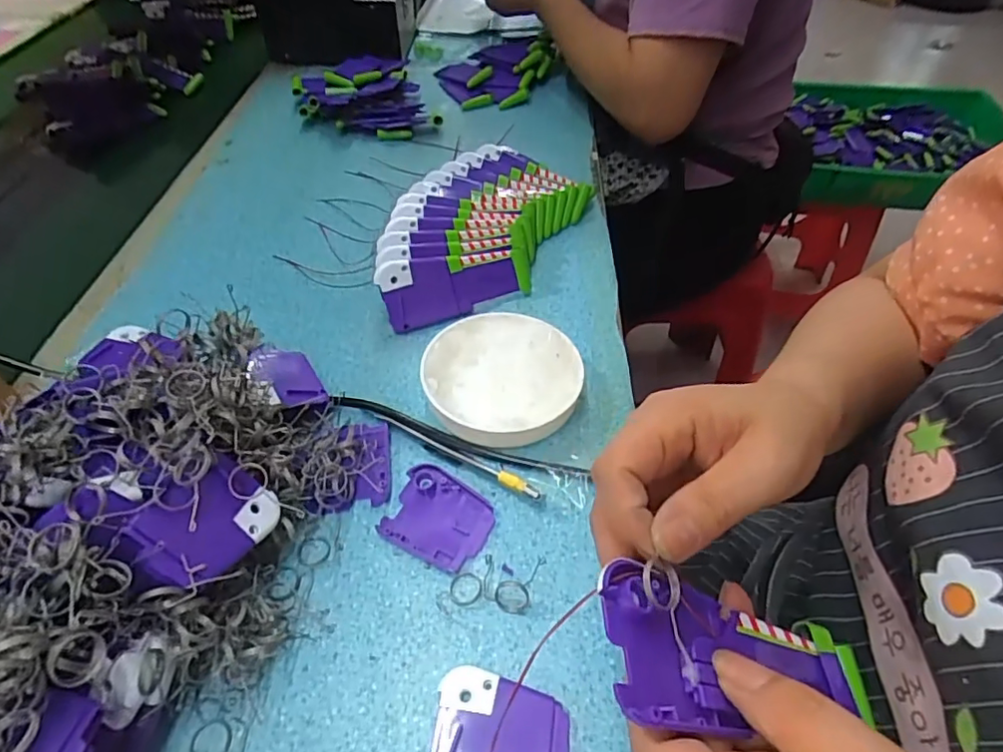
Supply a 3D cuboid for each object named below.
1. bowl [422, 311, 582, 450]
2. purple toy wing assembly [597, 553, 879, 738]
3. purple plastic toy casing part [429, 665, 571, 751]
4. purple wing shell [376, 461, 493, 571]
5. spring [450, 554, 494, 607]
[{"bbox_3d":[0.001,0.002,0.387,0.103,0.027,0.099,1,48,-1],"label":"bowl"},{"bbox_3d":[0.090,0.102,0.208,0.116,0.013,0.050,17,45,-21],"label":"purple toy wing assembly"},{"bbox_3d":[-0.001,0.167,0.261,0.062,0.008,0.052,6,49,5],"label":"purple plastic toy casing part"},{"bbox_3d":[-0.036,0.082,0.333,0.060,0.008,0.051,21,52,17],"label":"purple wing shell"},{"bbox_3d":[-0.017,0.112,0.311,0.023,0.005,0.027,-1,49,-2],"label":"spring"}]

